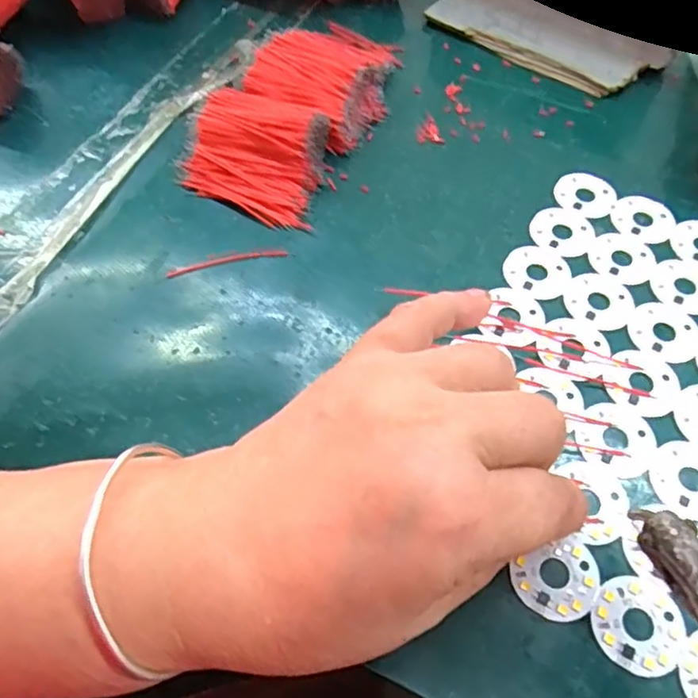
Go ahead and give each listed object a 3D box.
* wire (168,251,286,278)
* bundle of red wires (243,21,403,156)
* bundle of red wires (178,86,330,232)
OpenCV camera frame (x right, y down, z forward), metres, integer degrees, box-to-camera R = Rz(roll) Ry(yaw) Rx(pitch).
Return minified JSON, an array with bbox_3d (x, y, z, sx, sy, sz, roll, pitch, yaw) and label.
[{"bbox_3d":[-0.059,-0.043,0.293,0.057,0.004,0.010,-13,60,-7],"label":"wire"},{"bbox_3d":[-0.007,-0.163,0.355,0.075,0.022,0.100,28,64,16],"label":"bundle of red wires"},{"bbox_3d":[-0.046,-0.102,0.316,0.074,0.023,0.065,25,63,14],"label":"bundle of red wires"}]

